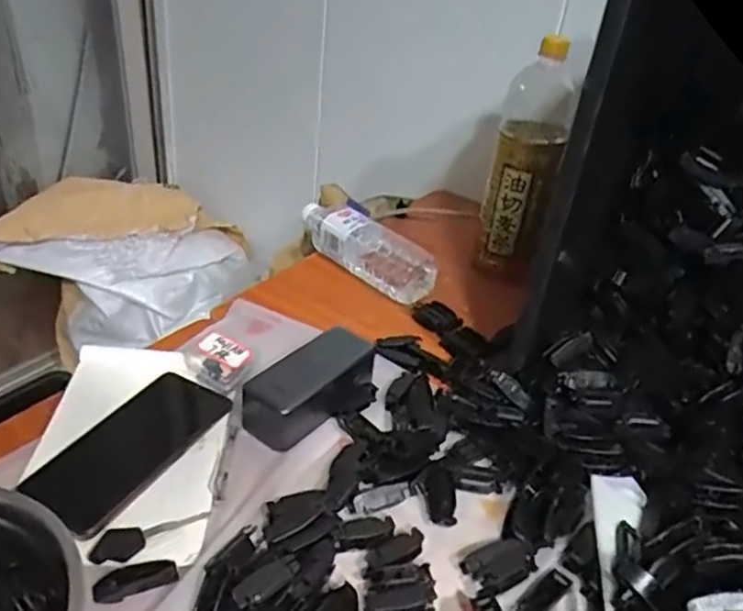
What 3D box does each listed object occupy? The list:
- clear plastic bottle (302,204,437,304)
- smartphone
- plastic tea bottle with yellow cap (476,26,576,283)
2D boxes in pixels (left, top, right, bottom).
[{"bbox_3d":[-0.012,-0.076,0.804,0.066,0.055,0.205,-27,47,-37],"label":"clear plastic bottle"},{"bbox_3d":[-0.195,0.115,0.538,0.082,0.012,0.163,23,37,24],"label":"smartphone"},{"bbox_3d":[0.182,-0.166,0.772,0.076,0.261,0.075,13,36,10],"label":"plastic tea bottle with yellow cap"}]

